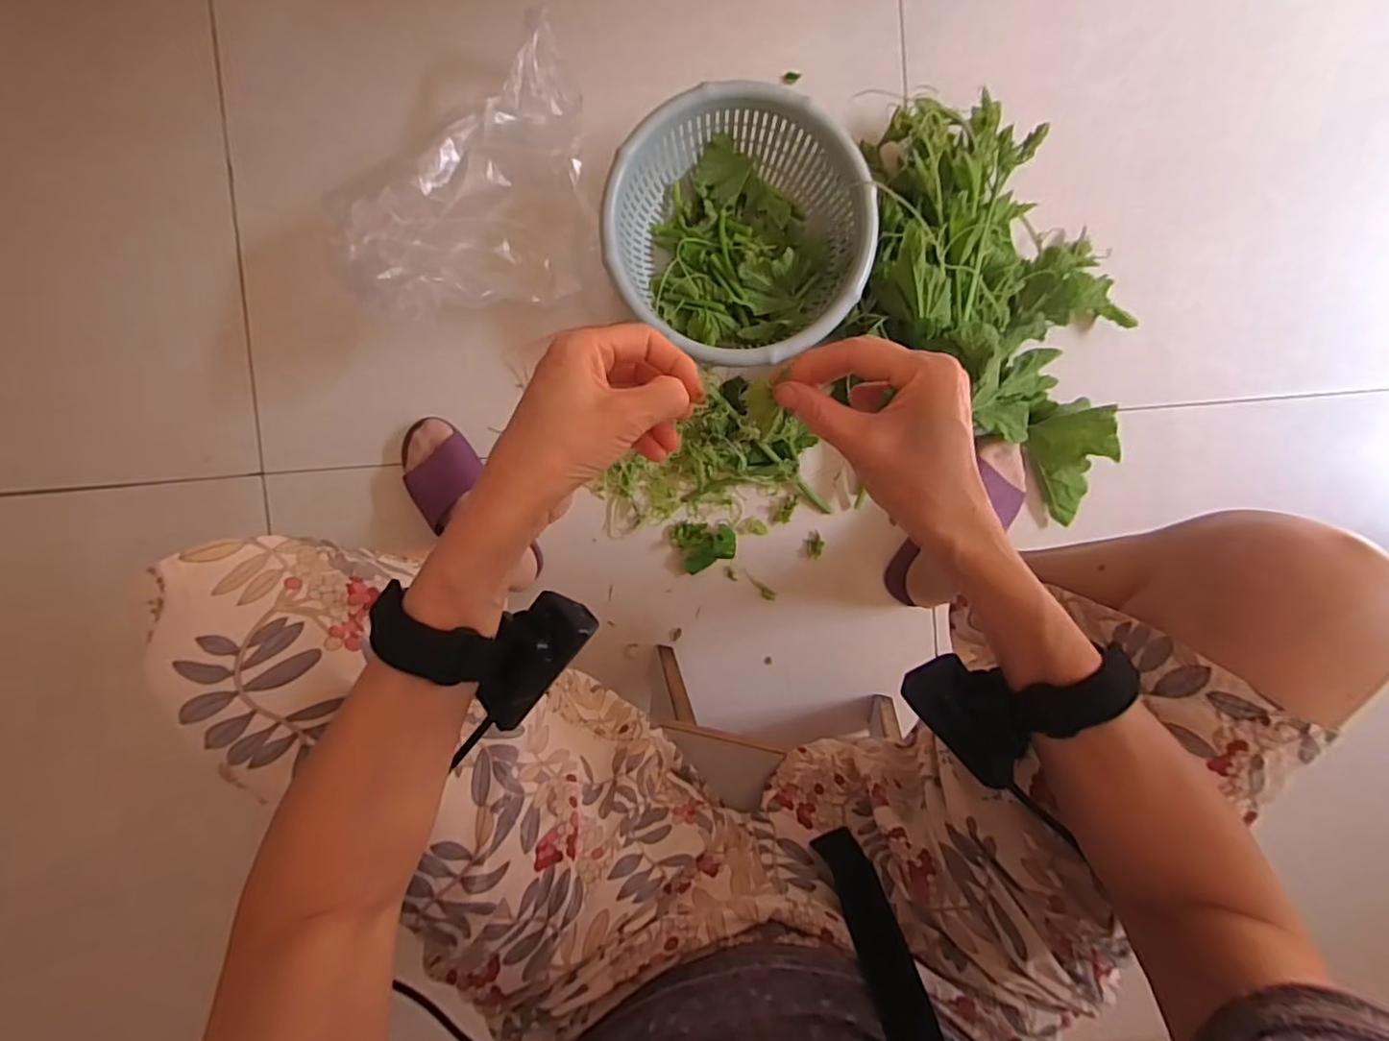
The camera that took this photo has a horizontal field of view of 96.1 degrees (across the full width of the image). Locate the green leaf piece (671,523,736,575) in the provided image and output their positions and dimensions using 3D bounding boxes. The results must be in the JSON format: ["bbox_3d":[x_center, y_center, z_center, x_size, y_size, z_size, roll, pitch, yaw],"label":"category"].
[{"bbox_3d":[0.013,0.026,0.769,0.071,0.015,0.063,-22,91,-2],"label":"green leaf piece"}]

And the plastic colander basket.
[{"bbox_3d":[0.043,-0.317,0.691,0.273,0.100,0.260,0,94,1],"label":"plastic colander basket"}]

